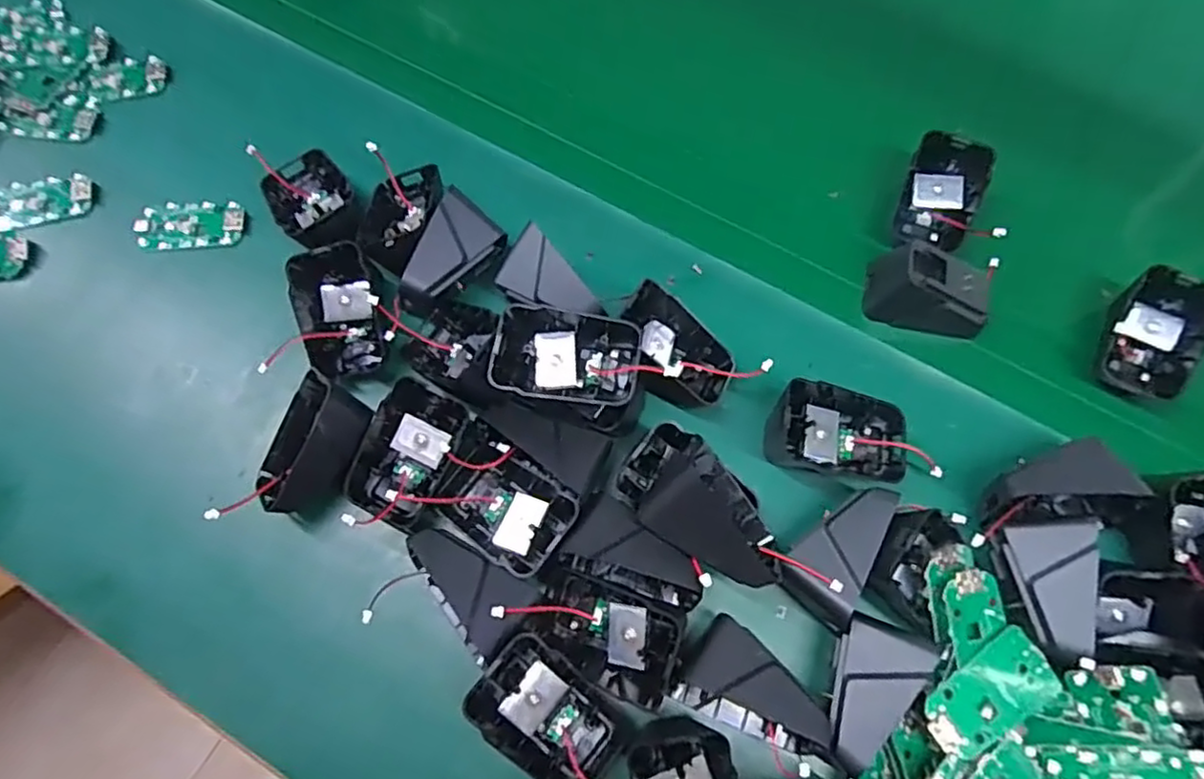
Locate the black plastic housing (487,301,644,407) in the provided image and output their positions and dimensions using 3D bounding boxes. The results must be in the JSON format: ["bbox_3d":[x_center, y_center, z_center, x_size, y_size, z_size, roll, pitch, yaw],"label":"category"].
[{"bbox_3d":[-0.017,-0.016,0.332,0.070,0.025,0.046,6,71,2],"label":"black plastic housing"}]

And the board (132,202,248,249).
[{"bbox_3d":[-0.249,-0.100,0.410,0.062,0.007,0.031,1,71,0],"label":"board"}]

